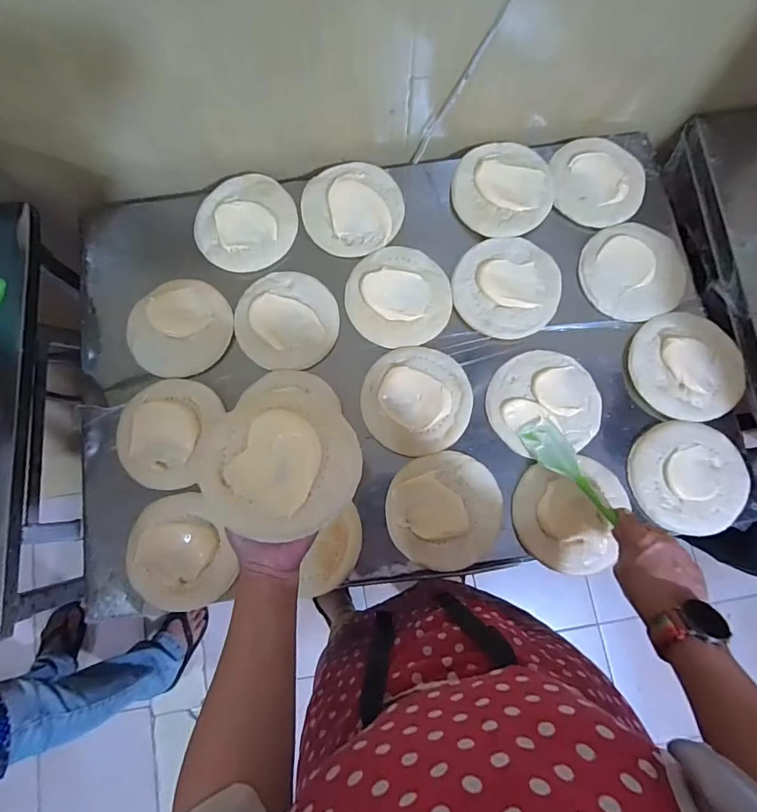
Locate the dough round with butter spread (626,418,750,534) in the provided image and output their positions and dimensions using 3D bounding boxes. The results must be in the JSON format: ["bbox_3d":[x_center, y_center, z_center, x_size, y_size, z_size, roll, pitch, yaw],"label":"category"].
[{"bbox_3d":[0.408,0.093,0.607,0.142,0.019,0.143,-2,79,1],"label":"dough round with butter spread"}]

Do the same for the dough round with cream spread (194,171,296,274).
[{"bbox_3d":[-0.197,-0.279,0.690,0.145,0.018,0.162,3,79,2],"label":"dough round with cream spread"}]

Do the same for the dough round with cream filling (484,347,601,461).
[{"bbox_3d":[0.225,-0.008,0.631,0.146,0.020,0.139,0,79,1],"label":"dough round with cream filling"}]

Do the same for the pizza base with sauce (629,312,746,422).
[{"bbox_3d":[0.426,-0.055,0.635,0.149,0.024,0.148,4,79,2],"label":"pizza base with sauce"}]

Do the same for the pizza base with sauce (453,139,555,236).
[{"bbox_3d":[0.187,-0.328,0.693,0.143,0.011,0.148,0,79,1],"label":"pizza base with sauce"}]

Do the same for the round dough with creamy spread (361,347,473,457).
[{"bbox_3d":[0.052,-0.008,0.631,0.146,0.023,0.147,0,79,1],"label":"round dough with creamy spread"}]

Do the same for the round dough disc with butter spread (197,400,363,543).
[{"bbox_3d":[-0.090,0.056,0.421,0.141,0.038,0.119,5,79,2],"label":"round dough disc with butter spread"}]

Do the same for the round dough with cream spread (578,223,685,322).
[{"bbox_3d":[0.373,-0.196,0.668,0.146,0.021,0.145,0,79,1],"label":"round dough with cream spread"}]

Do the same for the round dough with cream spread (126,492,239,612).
[{"bbox_3d":[-0.258,0.190,0.595,0.125,0.029,0.141,-16,79,-2],"label":"round dough with cream spread"}]

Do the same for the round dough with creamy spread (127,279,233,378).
[{"bbox_3d":[-0.280,-0.111,0.648,0.130,0.013,0.139,0,79,1],"label":"round dough with creamy spread"}]

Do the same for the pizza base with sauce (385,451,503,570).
[{"bbox_3d":[0.087,0.137,0.602,0.143,0.024,0.147,-11,79,-1],"label":"pizza base with sauce"}]

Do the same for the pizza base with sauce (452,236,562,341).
[{"bbox_3d":[0.186,-0.172,0.669,0.150,0.015,0.150,0,79,1],"label":"pizza base with sauce"}]

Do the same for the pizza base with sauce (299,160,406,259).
[{"bbox_3d":[-0.038,-0.298,0.690,0.144,0.014,0.150,0,79,1],"label":"pizza base with sauce"}]

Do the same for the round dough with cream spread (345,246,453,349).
[{"bbox_3d":[0.029,-0.158,0.661,0.149,0.025,0.142,0,79,1],"label":"round dough with cream spread"}]

